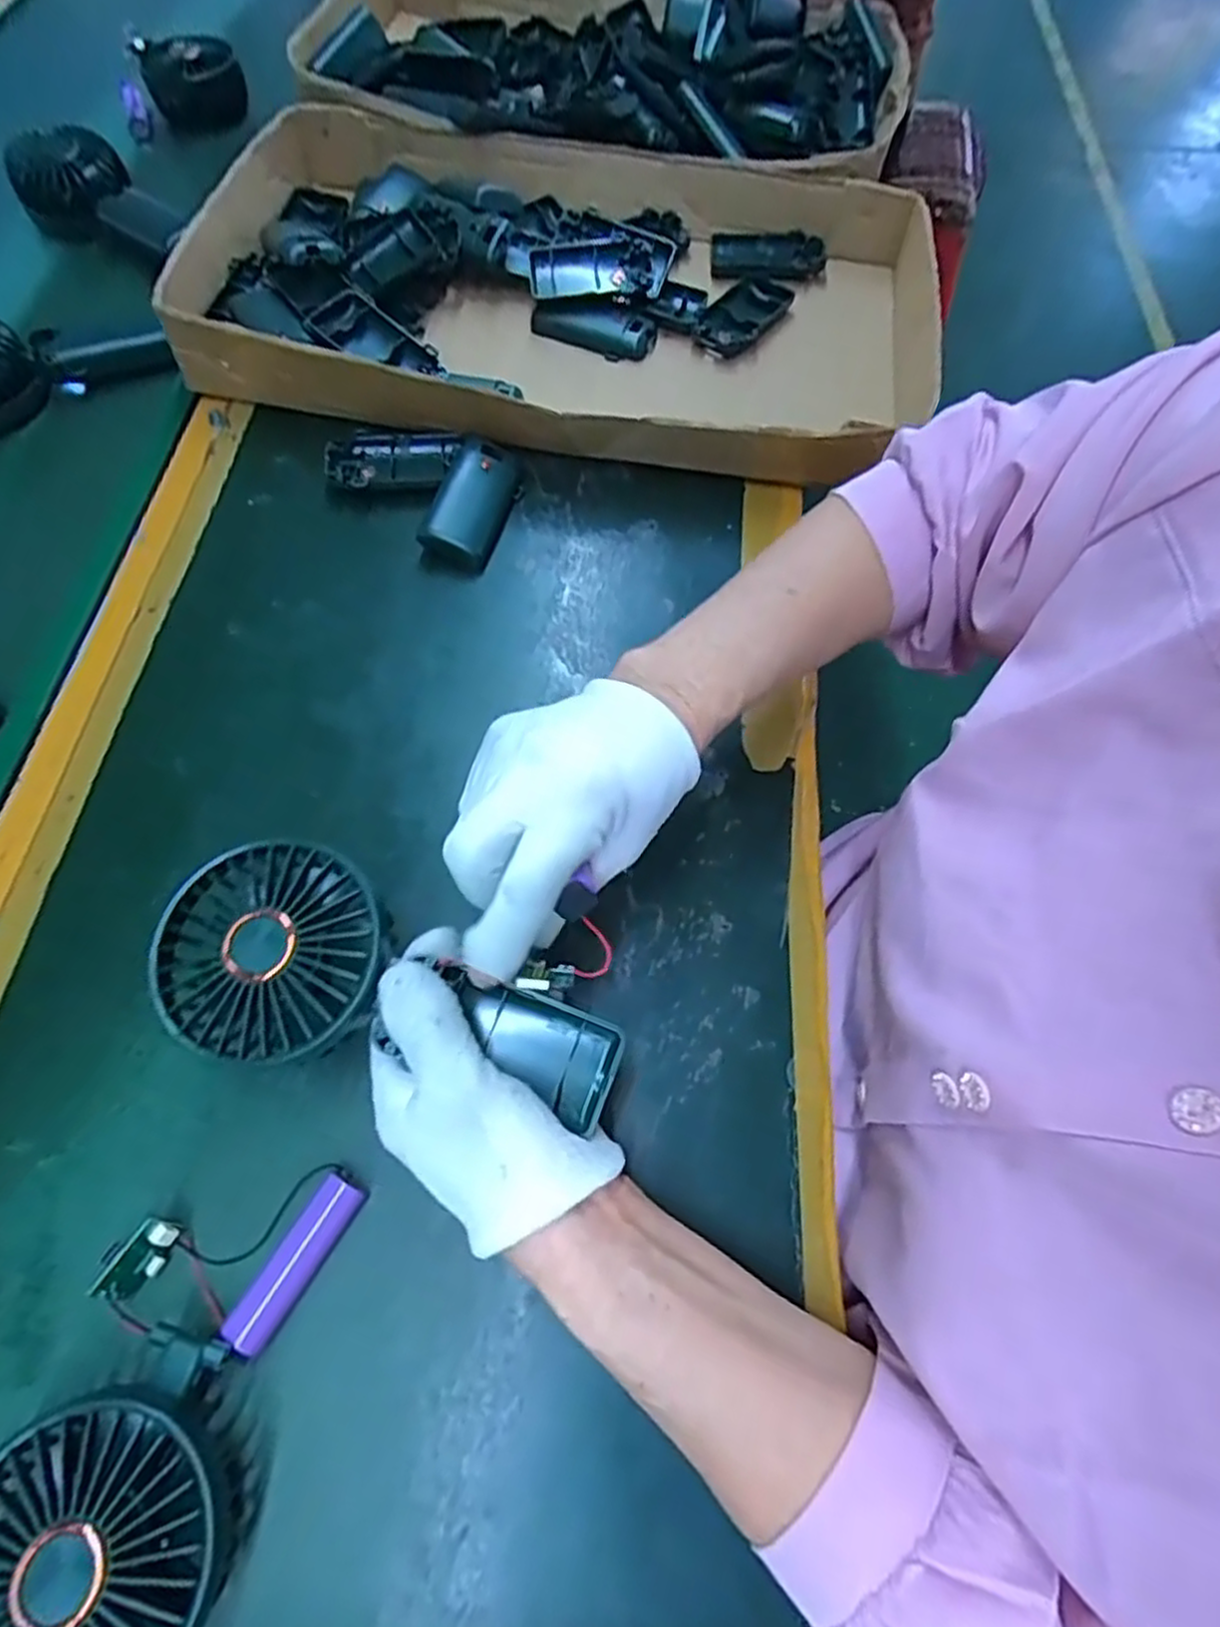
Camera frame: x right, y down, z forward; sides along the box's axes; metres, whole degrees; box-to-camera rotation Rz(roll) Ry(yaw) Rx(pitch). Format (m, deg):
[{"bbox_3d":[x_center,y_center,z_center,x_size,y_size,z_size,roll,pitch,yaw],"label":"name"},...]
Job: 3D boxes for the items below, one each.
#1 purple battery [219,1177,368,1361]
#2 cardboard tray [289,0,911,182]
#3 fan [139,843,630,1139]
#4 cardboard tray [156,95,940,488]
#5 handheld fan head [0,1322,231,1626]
[{"bbox_3d":[-0.126,0.180,0.298,0.018,0.018,0.065,30,68,10],"label":"purple battery"},{"bbox_3d":[0.006,-0.696,0.685,0.519,0.062,0.341,8,64,4],"label":"cardboard tray"},{"bbox_3d":[-0.085,0.072,0.294,0.182,0.035,0.079,21,66,-6],"label":"fan"},{"bbox_3d":[-0.033,-0.396,0.552,0.511,0.063,0.316,9,65,1],"label":"cardboard tray"},{"bbox_3d":[-0.174,0.244,0.250,0.089,0.046,0.089,1,66,-2],"label":"handheld fan head"}]

